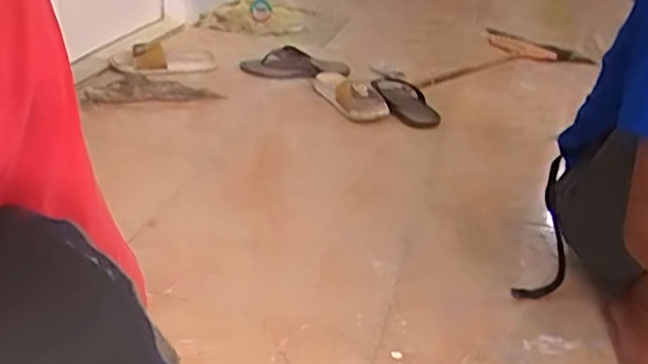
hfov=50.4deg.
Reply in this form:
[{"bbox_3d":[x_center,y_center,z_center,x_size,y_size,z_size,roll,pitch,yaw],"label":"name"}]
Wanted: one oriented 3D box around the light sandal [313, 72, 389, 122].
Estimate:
[{"bbox_3d":[0.058,-0.204,1.621,0.095,0.065,0.246,-11,31,-26],"label":"light sandal"}]

